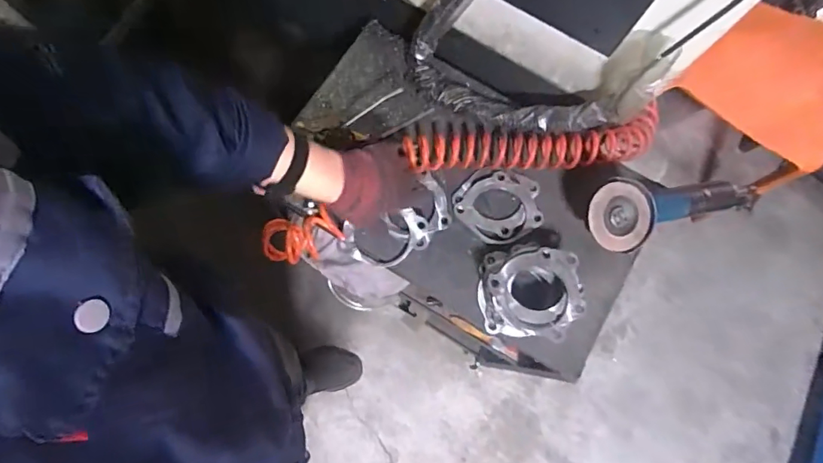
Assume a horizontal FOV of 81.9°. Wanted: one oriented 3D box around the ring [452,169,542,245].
[{"bbox_3d":[0.142,-0.042,0.778,0.142,0.016,0.119,5,77,-2],"label":"ring"}]

